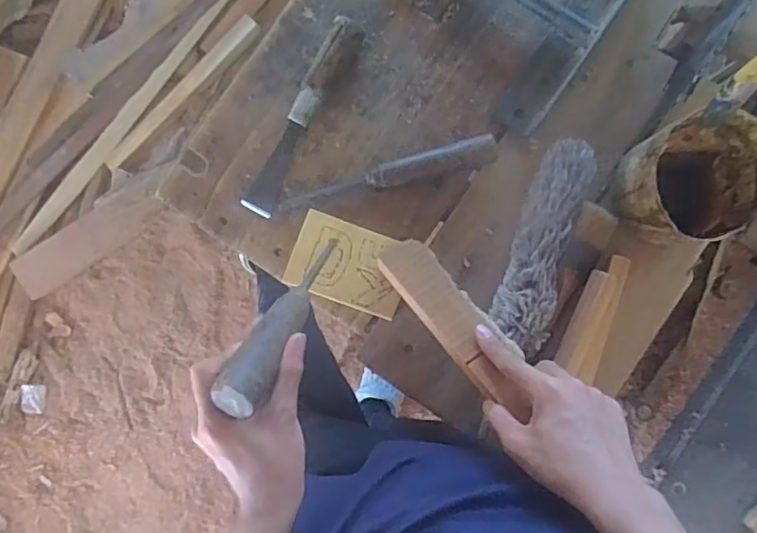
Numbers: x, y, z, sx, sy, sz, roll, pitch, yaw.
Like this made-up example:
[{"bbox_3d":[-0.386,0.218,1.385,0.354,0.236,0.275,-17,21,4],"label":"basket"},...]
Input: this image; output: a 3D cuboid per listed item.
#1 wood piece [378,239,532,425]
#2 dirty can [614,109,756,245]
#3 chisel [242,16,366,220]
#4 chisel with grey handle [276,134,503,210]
[{"bbox_3d":[0.074,0.052,0.559,0.057,0.018,0.201,-37,67,1],"label":"wood piece"},{"bbox_3d":[0.307,-0.082,0.572,0.114,0.096,0.111,0,90,0],"label":"dirty can"},{"bbox_3d":[-0.081,-0.160,0.624,0.034,0.030,0.225,29,90,0],"label":"chisel"},{"bbox_3d":[0.008,-0.100,0.632,0.237,0.034,0.025,-18,90,0],"label":"chisel with grey handle"}]

